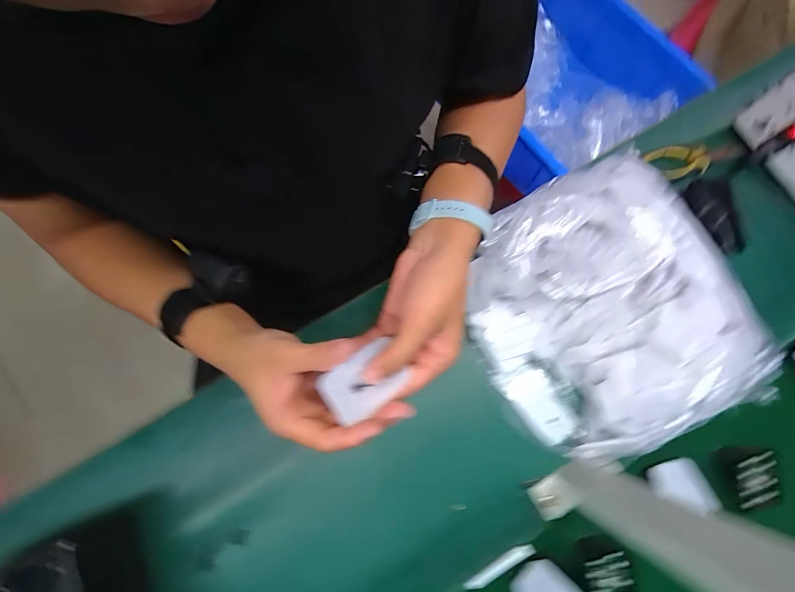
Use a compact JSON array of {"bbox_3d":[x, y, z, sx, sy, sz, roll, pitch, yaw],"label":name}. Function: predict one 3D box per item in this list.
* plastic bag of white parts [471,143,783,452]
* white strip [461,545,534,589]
[{"bbox_3d":[0.236,0.004,0.433,0.293,0.072,0.322,-22,78,-6],"label":"plastic bag of white parts"},{"bbox_3d":[0.116,0.309,0.409,0.087,0.009,0.014,-29,78,-7],"label":"white strip"}]

